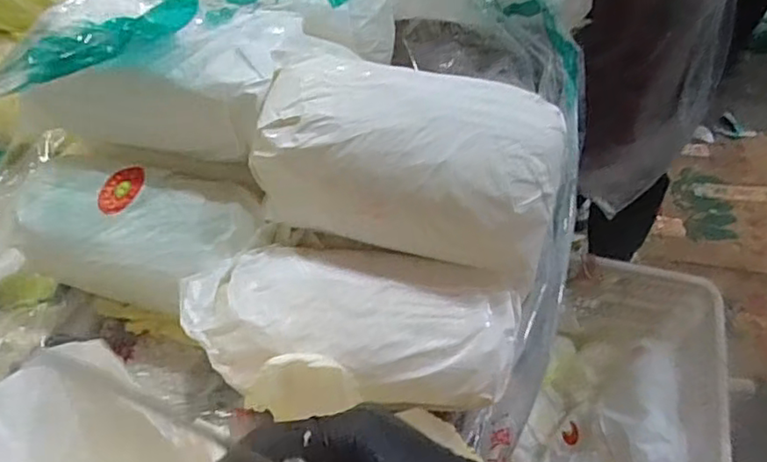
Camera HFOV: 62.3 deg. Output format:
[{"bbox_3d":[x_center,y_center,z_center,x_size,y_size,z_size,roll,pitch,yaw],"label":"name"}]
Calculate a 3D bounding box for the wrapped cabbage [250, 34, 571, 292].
[{"bbox_3d":[0.020,-0.051,0.457,0.213,0.105,0.120,15,56,10],"label":"wrapped cabbage"}]

